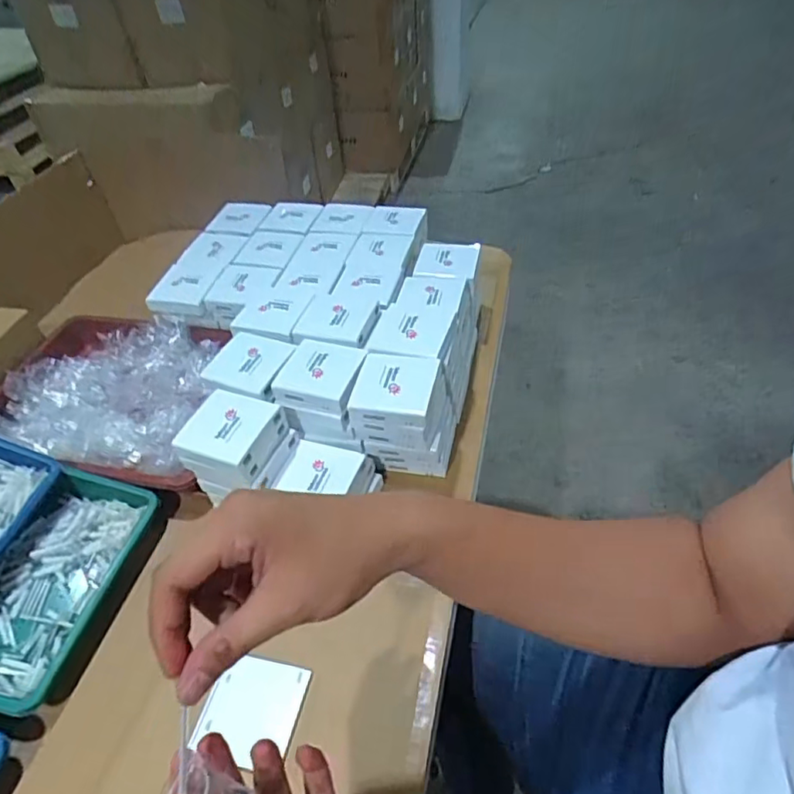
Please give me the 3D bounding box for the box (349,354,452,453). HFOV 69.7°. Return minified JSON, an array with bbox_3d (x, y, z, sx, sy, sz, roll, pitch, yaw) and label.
[{"bbox_3d":[0.002,0.005,0.635,0.093,0.066,0.087,6,46,12],"label":"box"}]

